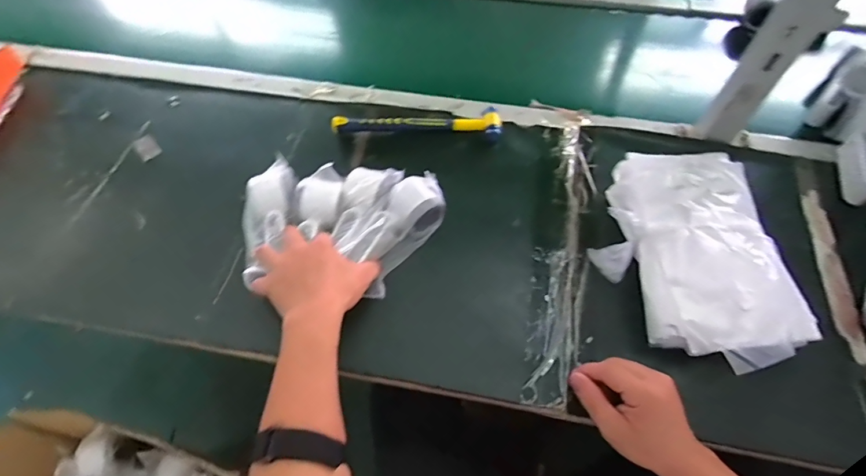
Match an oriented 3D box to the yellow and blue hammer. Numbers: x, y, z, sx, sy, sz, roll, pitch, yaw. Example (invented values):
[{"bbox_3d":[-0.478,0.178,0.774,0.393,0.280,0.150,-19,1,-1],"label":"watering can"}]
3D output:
[{"bbox_3d":[-0.023,-0.171,0.659,0.246,0.025,0.066,3,59,2],"label":"yellow and blue hammer"}]

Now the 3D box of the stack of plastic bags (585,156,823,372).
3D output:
[{"bbox_3d":[0.293,0.018,0.506,0.191,0.049,0.258,-7,64,0],"label":"stack of plastic bags"}]

